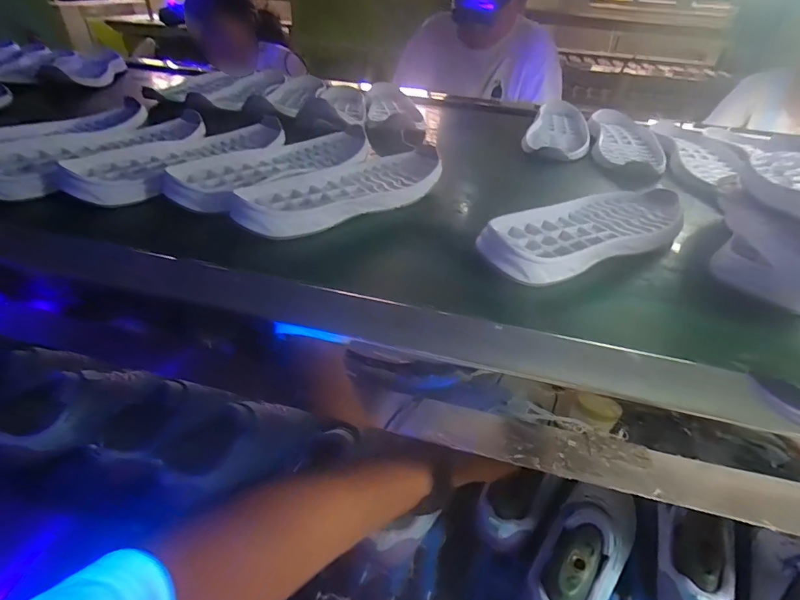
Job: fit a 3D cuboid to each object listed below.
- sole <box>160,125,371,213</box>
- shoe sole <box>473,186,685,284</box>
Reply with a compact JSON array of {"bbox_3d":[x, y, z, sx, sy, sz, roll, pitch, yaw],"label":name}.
[{"bbox_3d":[-0.130,-0.154,0.462,0.104,0.030,0.247,18,40,27],"label":"sole"},{"bbox_3d":[0.184,-0.077,0.393,0.273,0.031,0.103,-22,39,-25],"label":"shoe sole"}]

